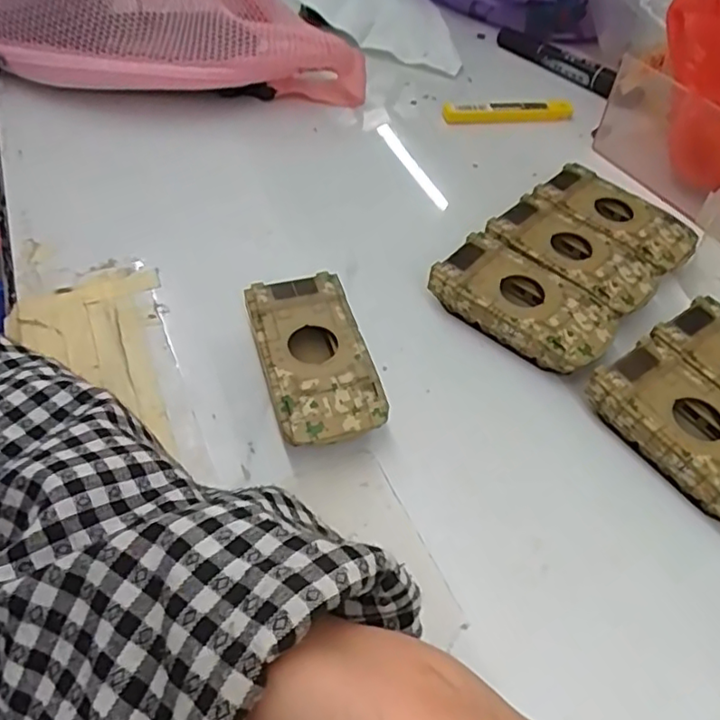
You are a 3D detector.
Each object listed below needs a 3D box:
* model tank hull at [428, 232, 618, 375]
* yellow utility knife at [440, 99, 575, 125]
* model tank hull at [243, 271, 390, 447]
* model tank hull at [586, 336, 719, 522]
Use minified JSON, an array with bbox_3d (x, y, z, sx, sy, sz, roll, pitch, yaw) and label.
[{"bbox_3d":[0.089,-0.027,0.342,0.093,0.027,0.049,36,57,22],"label":"model tank hull"},{"bbox_3d":[0.118,-0.195,0.485,0.107,0.010,0.018,-6,52,-9],"label":"yellow utility knife"},{"bbox_3d":[-0.023,0.002,0.309,0.050,0.025,0.094,-12,54,-14],"label":"model tank hull"},{"bbox_3d":[0.157,0.038,0.296,0.050,0.027,0.095,-28,59,-24],"label":"model tank hull"}]

